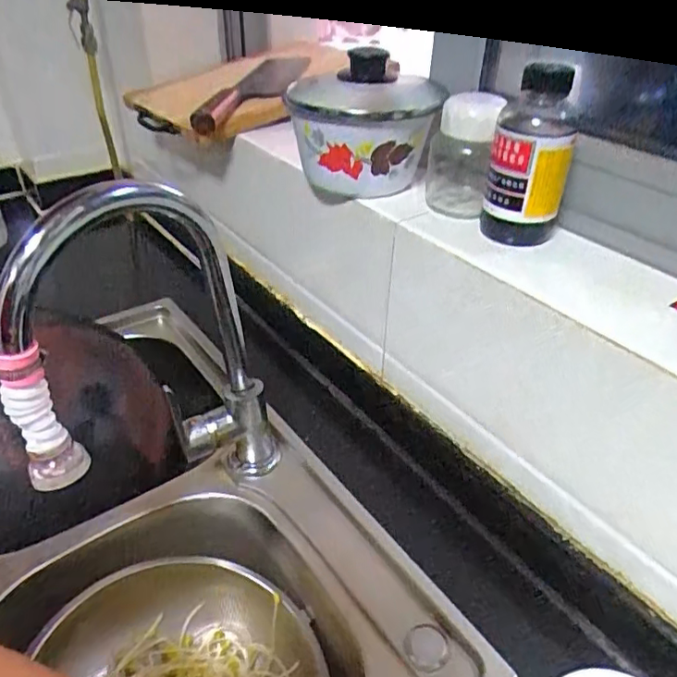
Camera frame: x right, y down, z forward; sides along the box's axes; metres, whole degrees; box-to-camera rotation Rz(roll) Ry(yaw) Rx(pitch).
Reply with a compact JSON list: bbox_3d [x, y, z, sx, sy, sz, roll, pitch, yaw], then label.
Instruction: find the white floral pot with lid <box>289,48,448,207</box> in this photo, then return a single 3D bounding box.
[{"bbox_3d":[0.027,-0.214,0.588,0.154,0.134,0.135,3,36,3],"label":"white floral pot with lid"}]

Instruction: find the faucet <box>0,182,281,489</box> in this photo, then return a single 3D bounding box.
[{"bbox_3d":[-0.162,0.048,0.518,0.080,0.340,0.255,23,41,27],"label":"faucet"}]

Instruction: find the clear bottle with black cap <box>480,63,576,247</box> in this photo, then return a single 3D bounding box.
[{"bbox_3d":[0.163,-0.150,0.483,0.063,0.147,0.056,12,37,15],"label":"clear bottle with black cap"}]

